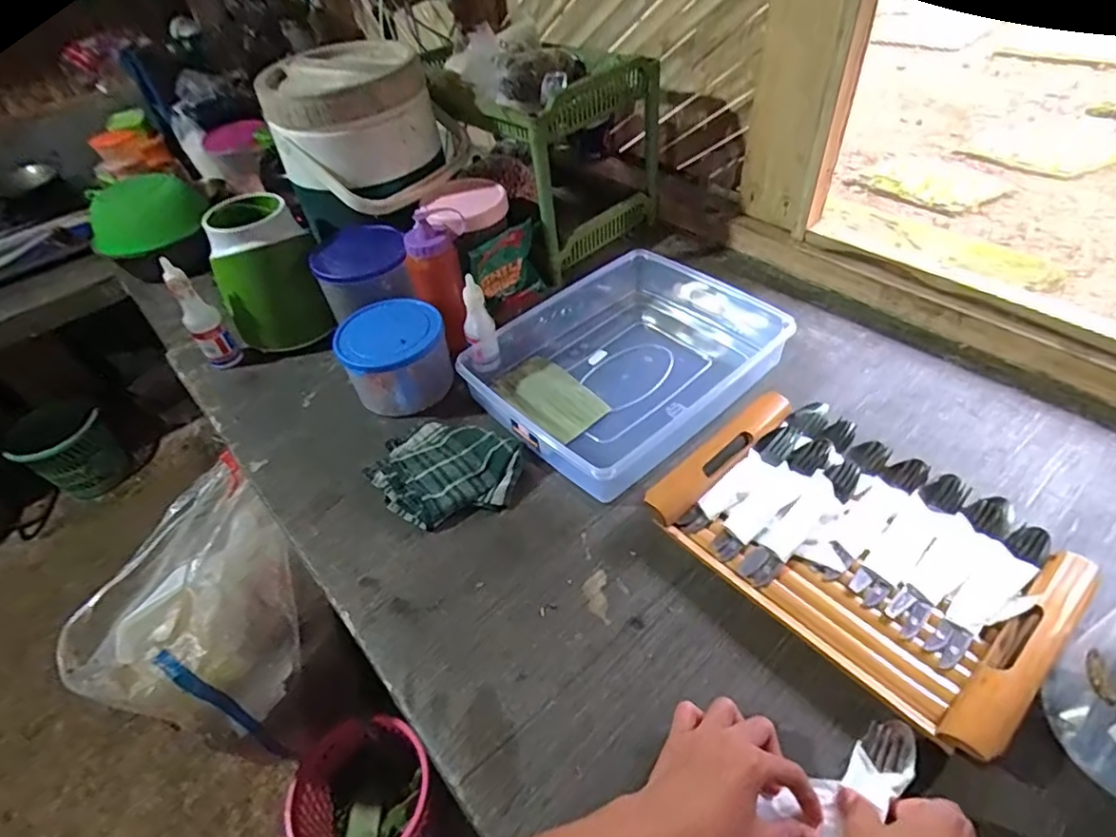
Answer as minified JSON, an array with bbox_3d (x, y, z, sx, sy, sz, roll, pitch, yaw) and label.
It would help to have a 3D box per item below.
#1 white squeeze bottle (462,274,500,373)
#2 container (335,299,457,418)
[{"bbox_3d":[-0.105,-0.121,0.785,0.038,0.138,0.038,-9,46,-2],"label":"white squeeze bottle"},{"bbox_3d":[-0.212,-0.076,0.786,0.133,0.123,0.124,-3,46,3],"label":"container"}]

